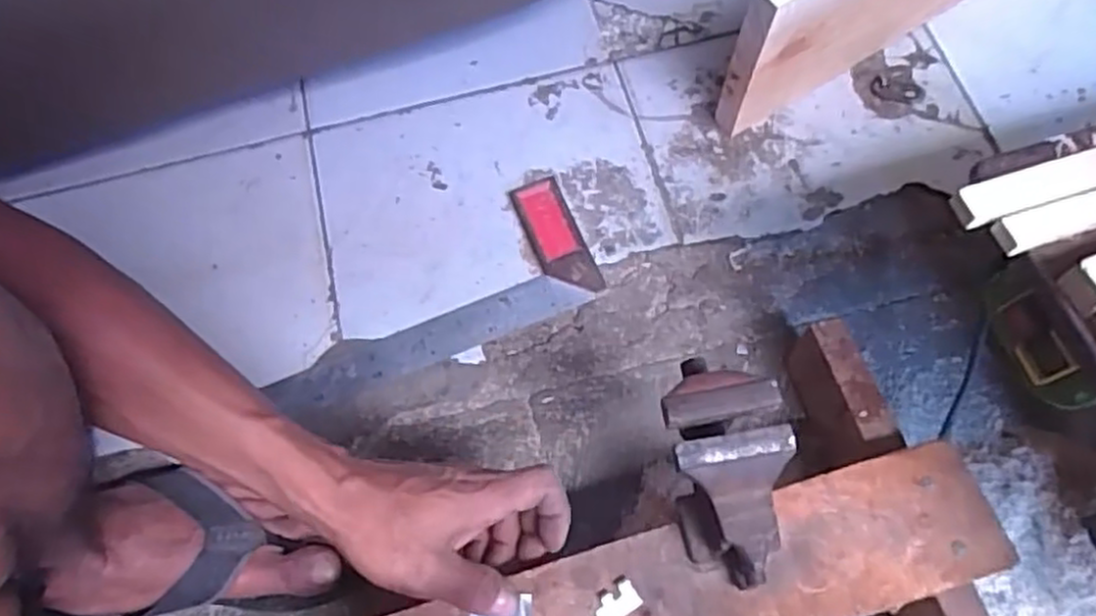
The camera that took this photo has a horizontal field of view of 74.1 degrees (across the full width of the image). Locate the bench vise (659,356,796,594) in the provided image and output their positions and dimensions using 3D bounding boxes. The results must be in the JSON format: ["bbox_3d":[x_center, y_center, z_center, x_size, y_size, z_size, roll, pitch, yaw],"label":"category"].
[{"bbox_3d":[0.099,0.093,0.404,0.059,0.090,0.111,-10,67,-1],"label":"bench vise"}]

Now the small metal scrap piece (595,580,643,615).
[{"bbox_3d":[0.039,0.171,0.418,0.027,0.004,0.016,-33,69,-10],"label":"small metal scrap piece"}]

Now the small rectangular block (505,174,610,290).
[{"bbox_3d":[0.007,-0.060,0.621,0.043,0.011,0.116,-22,68,-6],"label":"small rectangular block"}]

